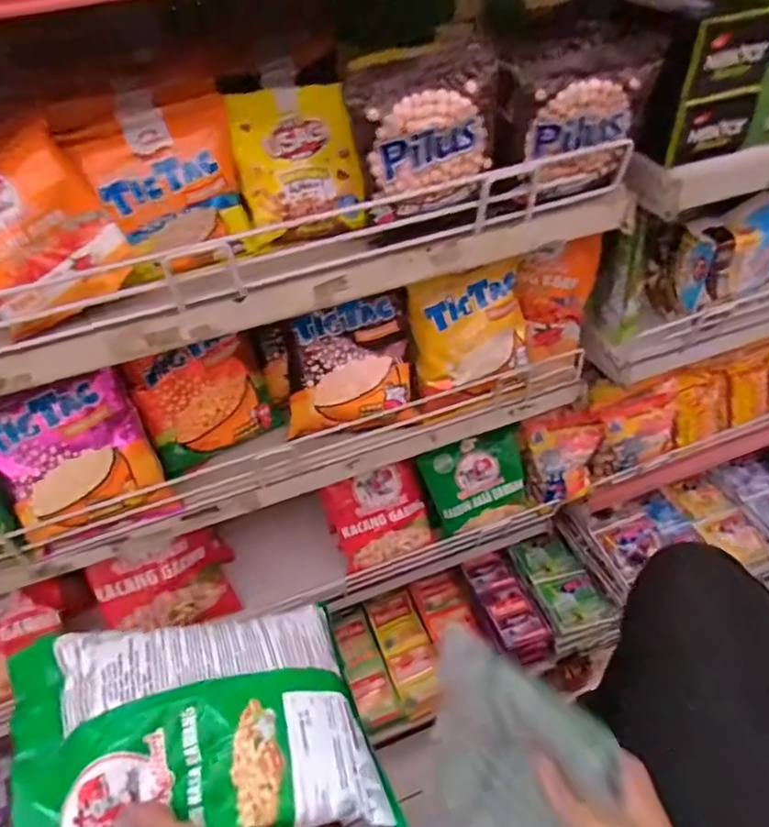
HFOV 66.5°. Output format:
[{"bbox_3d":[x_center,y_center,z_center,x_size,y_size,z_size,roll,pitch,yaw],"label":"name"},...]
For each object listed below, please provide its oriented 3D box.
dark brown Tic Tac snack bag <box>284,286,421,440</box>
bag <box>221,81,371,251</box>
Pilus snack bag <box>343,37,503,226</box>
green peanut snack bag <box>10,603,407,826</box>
[{"bbox_3d":[-0.034,-0.049,0.547,0.125,0.135,0.040,-12,11,-8],"label":"dark brown Tic Tac snack bag"},{"bbox_3d":[-0.059,-0.170,0.399,0.082,0.099,0.016,-10,9,-5],"label":"bag"},{"bbox_3d":[0.027,-0.178,0.377,0.093,0.092,0.027,-16,47,-10],"label":"Pilus snack bag"},{"bbox_3d":[-0.109,0.185,0.346,0.199,0.050,0.153,-8,46,-19],"label":"green peanut snack bag"}]

